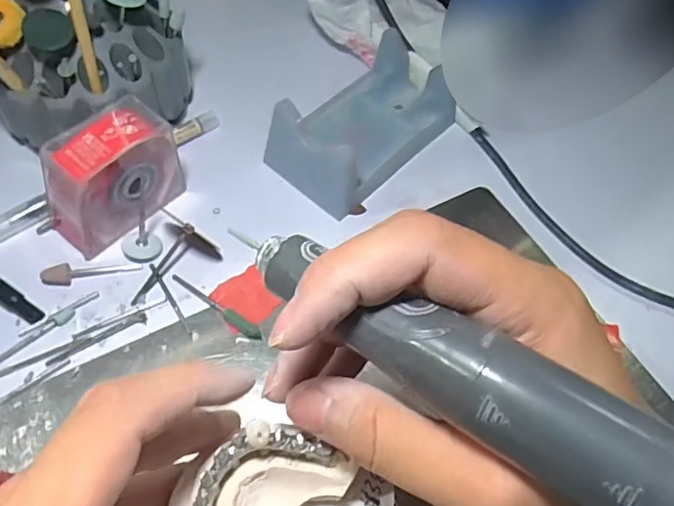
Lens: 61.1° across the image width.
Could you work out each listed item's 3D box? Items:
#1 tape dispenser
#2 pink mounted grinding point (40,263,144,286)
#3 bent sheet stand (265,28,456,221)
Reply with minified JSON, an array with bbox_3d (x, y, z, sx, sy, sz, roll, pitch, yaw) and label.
[{"bbox_3d":[-0.110,-0.037,0.280,0.031,0.052,0.063,38,62,18],"label":"tape dispenser"},{"bbox_3d":[-0.119,0.007,0.278,0.044,0.007,0.009,-11,60,-12],"label":"pink mounted grinding point"},{"bbox_3d":[0.017,-0.077,0.322,0.058,0.039,0.106,40,63,19],"label":"bent sheet stand"}]

